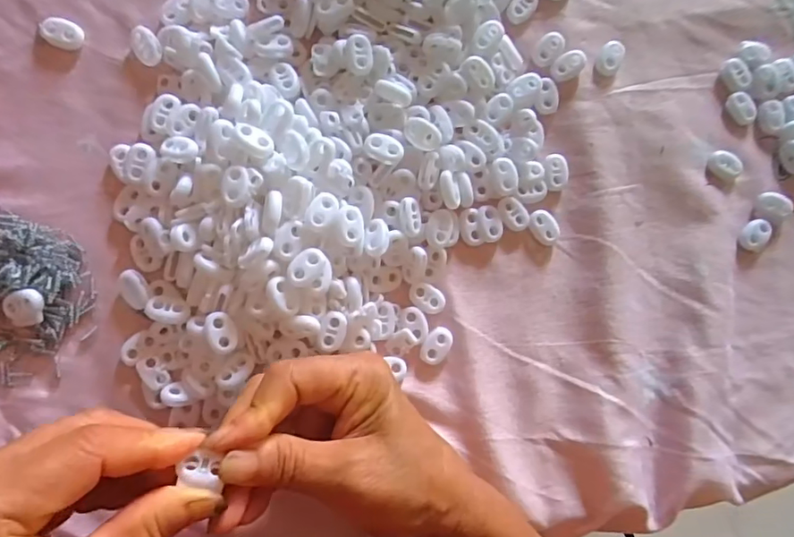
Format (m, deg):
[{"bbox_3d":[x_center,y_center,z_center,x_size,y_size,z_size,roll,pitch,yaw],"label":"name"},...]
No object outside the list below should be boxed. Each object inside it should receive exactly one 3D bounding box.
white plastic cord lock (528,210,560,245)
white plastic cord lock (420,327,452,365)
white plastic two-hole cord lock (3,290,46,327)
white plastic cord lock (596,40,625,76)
[{"bbox_3d":[0.091,-0.025,0.322,0.016,0.006,0.023,-35,91,-8],"label":"white plastic cord lock"},{"bbox_3d":[0.023,0.045,0.310,0.014,0.004,0.023,34,83,-4],"label":"white plastic cord lock"},{"bbox_3d":[-0.198,0.021,0.280,0.022,0.009,0.019,-5,87,-7],"label":"white plastic two-hole cord lock"},{"bbox_3d":[0.134,-0.132,0.330,0.014,0.005,0.022,26,84,-5],"label":"white plastic cord lock"}]

